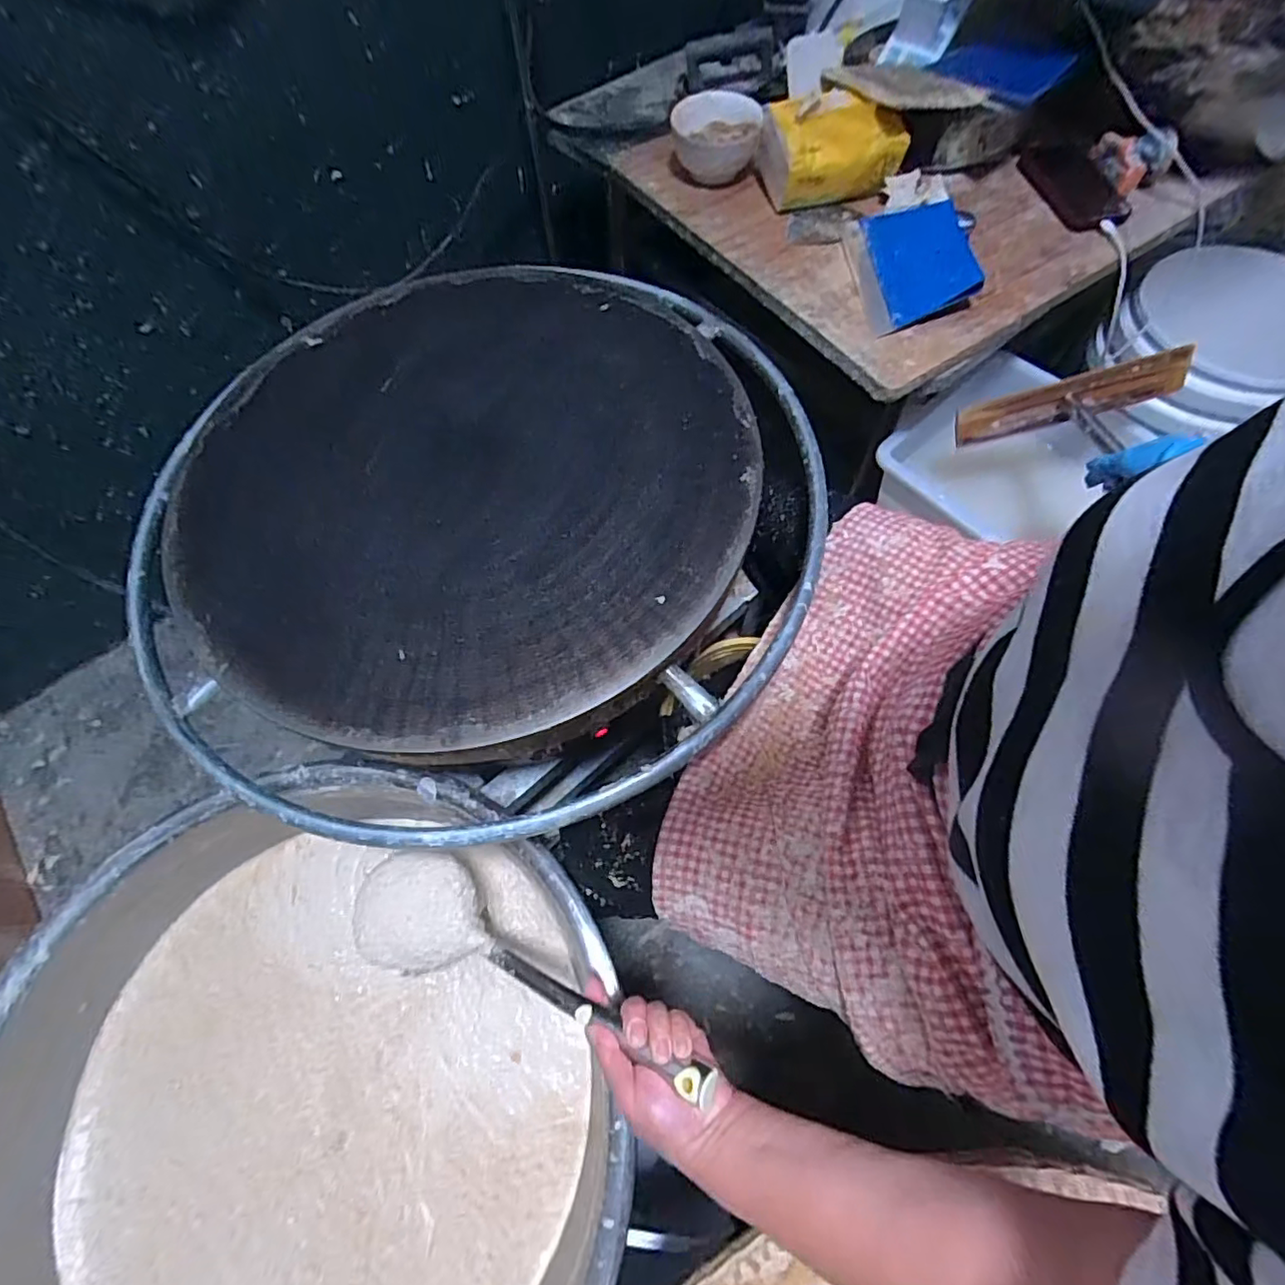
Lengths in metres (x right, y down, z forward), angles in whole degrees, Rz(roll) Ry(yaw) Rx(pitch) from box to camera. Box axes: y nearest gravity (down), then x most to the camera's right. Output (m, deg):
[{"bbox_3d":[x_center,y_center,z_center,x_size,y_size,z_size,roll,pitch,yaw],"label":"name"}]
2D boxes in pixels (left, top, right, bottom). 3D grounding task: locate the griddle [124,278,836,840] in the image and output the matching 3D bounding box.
[{"bbox_3d":[-0.166,-0.145,0.576,0.643,0.072,0.657,-1,65,2],"label":"griddle"}]

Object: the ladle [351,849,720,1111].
[{"bbox_3d":[-0.103,0.275,0.488,0.359,0.060,0.103,9,71,31],"label":"ladle"}]

